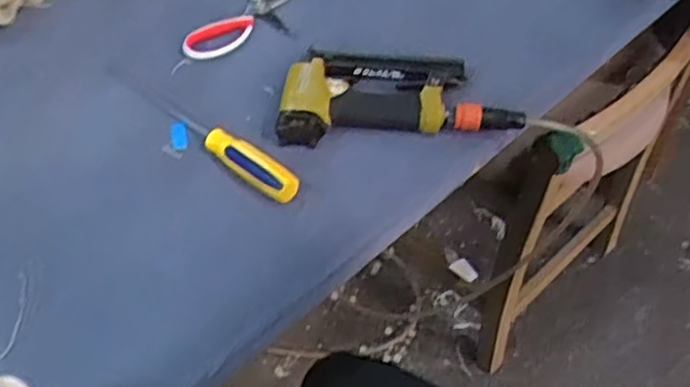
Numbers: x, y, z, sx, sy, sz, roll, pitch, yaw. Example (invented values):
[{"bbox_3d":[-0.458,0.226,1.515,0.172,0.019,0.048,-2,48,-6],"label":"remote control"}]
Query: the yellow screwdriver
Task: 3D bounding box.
[{"bbox_3d":[-0.150,-0.067,0.748,0.268,0.035,0.031,36,59,24],"label":"yellow screwdriver"}]

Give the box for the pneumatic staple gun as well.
[{"bbox_3d":[0.055,-0.101,0.770,0.252,0.056,0.115,-2,52,-1],"label":"pneumatic staple gun"}]

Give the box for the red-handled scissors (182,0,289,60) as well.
[{"bbox_3d":[-0.118,-0.234,0.887,0.125,0.030,0.206,5,52,3],"label":"red-handled scissors"}]

